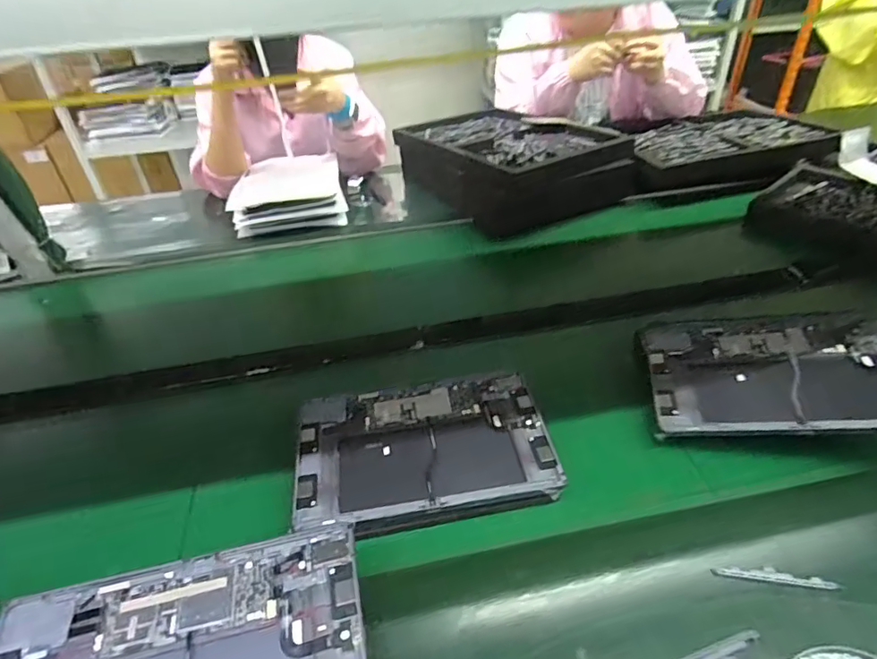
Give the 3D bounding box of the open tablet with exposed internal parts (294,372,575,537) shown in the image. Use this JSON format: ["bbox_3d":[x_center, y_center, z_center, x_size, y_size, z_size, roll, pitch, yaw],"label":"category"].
[{"bbox_3d":[-0.016,0.119,0.534,0.249,0.009,0.170,-9,39,-6],"label":"open tablet with exposed internal parts"}]

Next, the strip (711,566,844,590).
[{"bbox_3d":[0.277,0.202,0.428,0.094,0.004,0.014,4,39,11],"label":"strip"}]

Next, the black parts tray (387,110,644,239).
[{"bbox_3d":[0.143,-0.347,1.101,0.329,0.134,0.453,-21,41,-20],"label":"black parts tray"}]

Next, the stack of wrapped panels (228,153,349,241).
[{"bbox_3d":[-0.305,-0.281,1.072,0.211,0.074,0.248,-11,38,-9],"label":"stack of wrapped panels"}]

